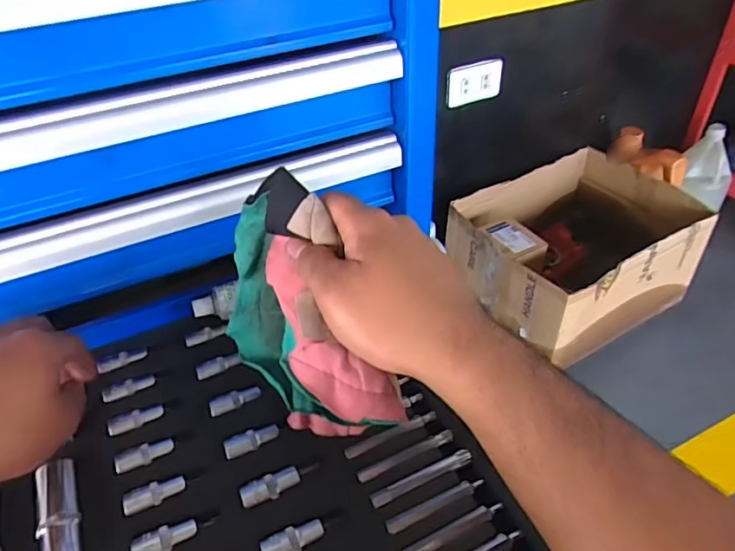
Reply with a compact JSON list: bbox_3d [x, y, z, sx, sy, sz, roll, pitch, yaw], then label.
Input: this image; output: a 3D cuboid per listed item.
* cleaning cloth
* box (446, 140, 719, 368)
[{"bbox_3d":[-0.038,0.022,0.330,0.056,0.127,0.142,-29,50,-27],"label":"cleaning cloth"},{"bbox_3d":[0.434,-0.037,1.185,0.452,0.248,0.359,-25,48,-24],"label":"box"}]

